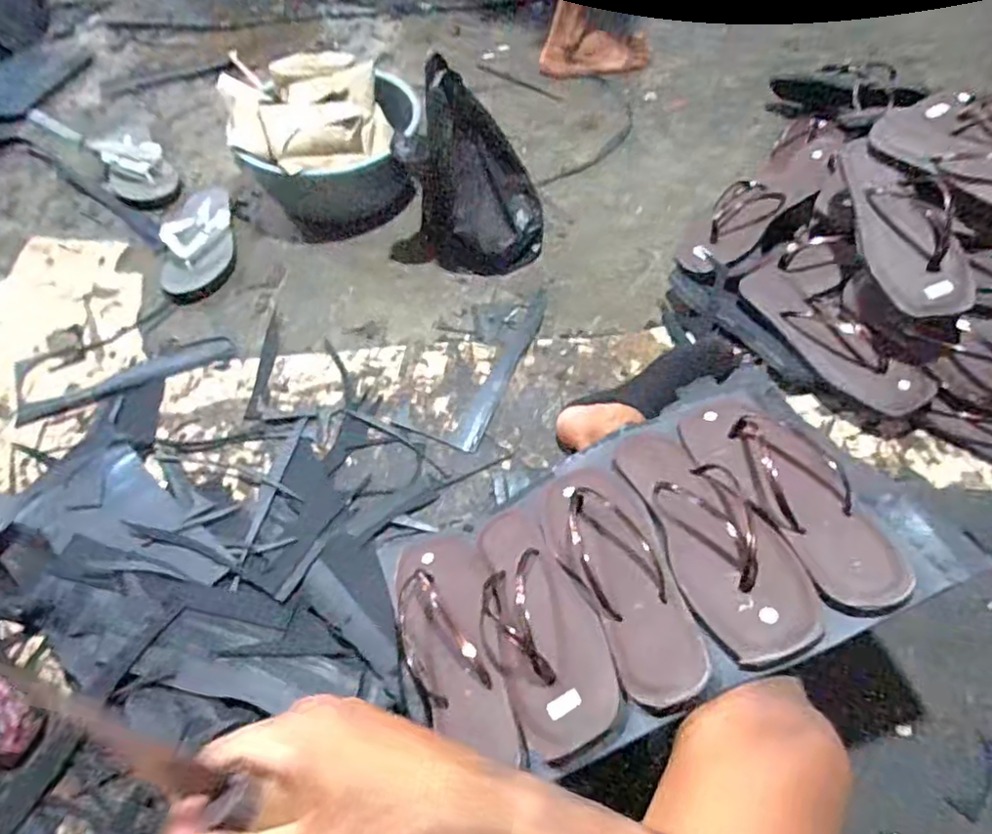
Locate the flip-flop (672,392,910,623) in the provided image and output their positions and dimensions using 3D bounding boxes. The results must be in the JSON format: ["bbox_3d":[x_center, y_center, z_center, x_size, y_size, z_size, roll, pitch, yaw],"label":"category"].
[{"bbox_3d":[0.259,0.050,0.560,0.101,0.039,0.278,-13,36,-6],"label":"flip-flop"}]

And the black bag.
[{"bbox_3d":[-0.040,-0.334,0.881,0.201,0.243,0.127,13,58,11],"label":"black bag"}]

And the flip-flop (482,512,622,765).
[{"bbox_3d":[0.032,0.162,0.550,0.095,0.052,0.253,-15,36,-7],"label":"flip-flop"}]

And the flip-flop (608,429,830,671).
[{"bbox_3d":[0.181,0.086,0.552,0.095,0.038,0.275,-13,37,-6],"label":"flip-flop"}]

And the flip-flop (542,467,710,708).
[{"bbox_3d":[0.105,0.125,0.553,0.082,0.040,0.264,-15,38,-7],"label":"flip-flop"}]

